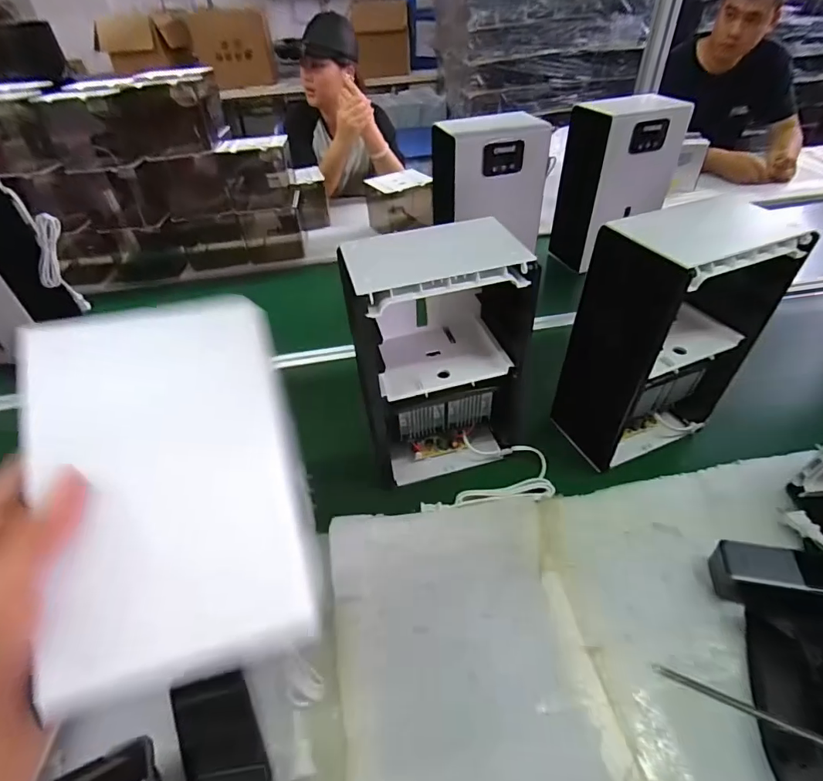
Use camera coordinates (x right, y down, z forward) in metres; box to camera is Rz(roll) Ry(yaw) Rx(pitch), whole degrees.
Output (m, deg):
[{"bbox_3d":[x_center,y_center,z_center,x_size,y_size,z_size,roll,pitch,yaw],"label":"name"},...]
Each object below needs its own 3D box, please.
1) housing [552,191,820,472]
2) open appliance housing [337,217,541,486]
[{"bbox_3d":[0.358,-0.072,0.640,0.244,0.327,0.137,-21,45,-19],"label":"housing"},{"bbox_3d":[0.032,-0.037,0.633,0.209,0.348,0.145,-12,43,-10],"label":"open appliance housing"}]

